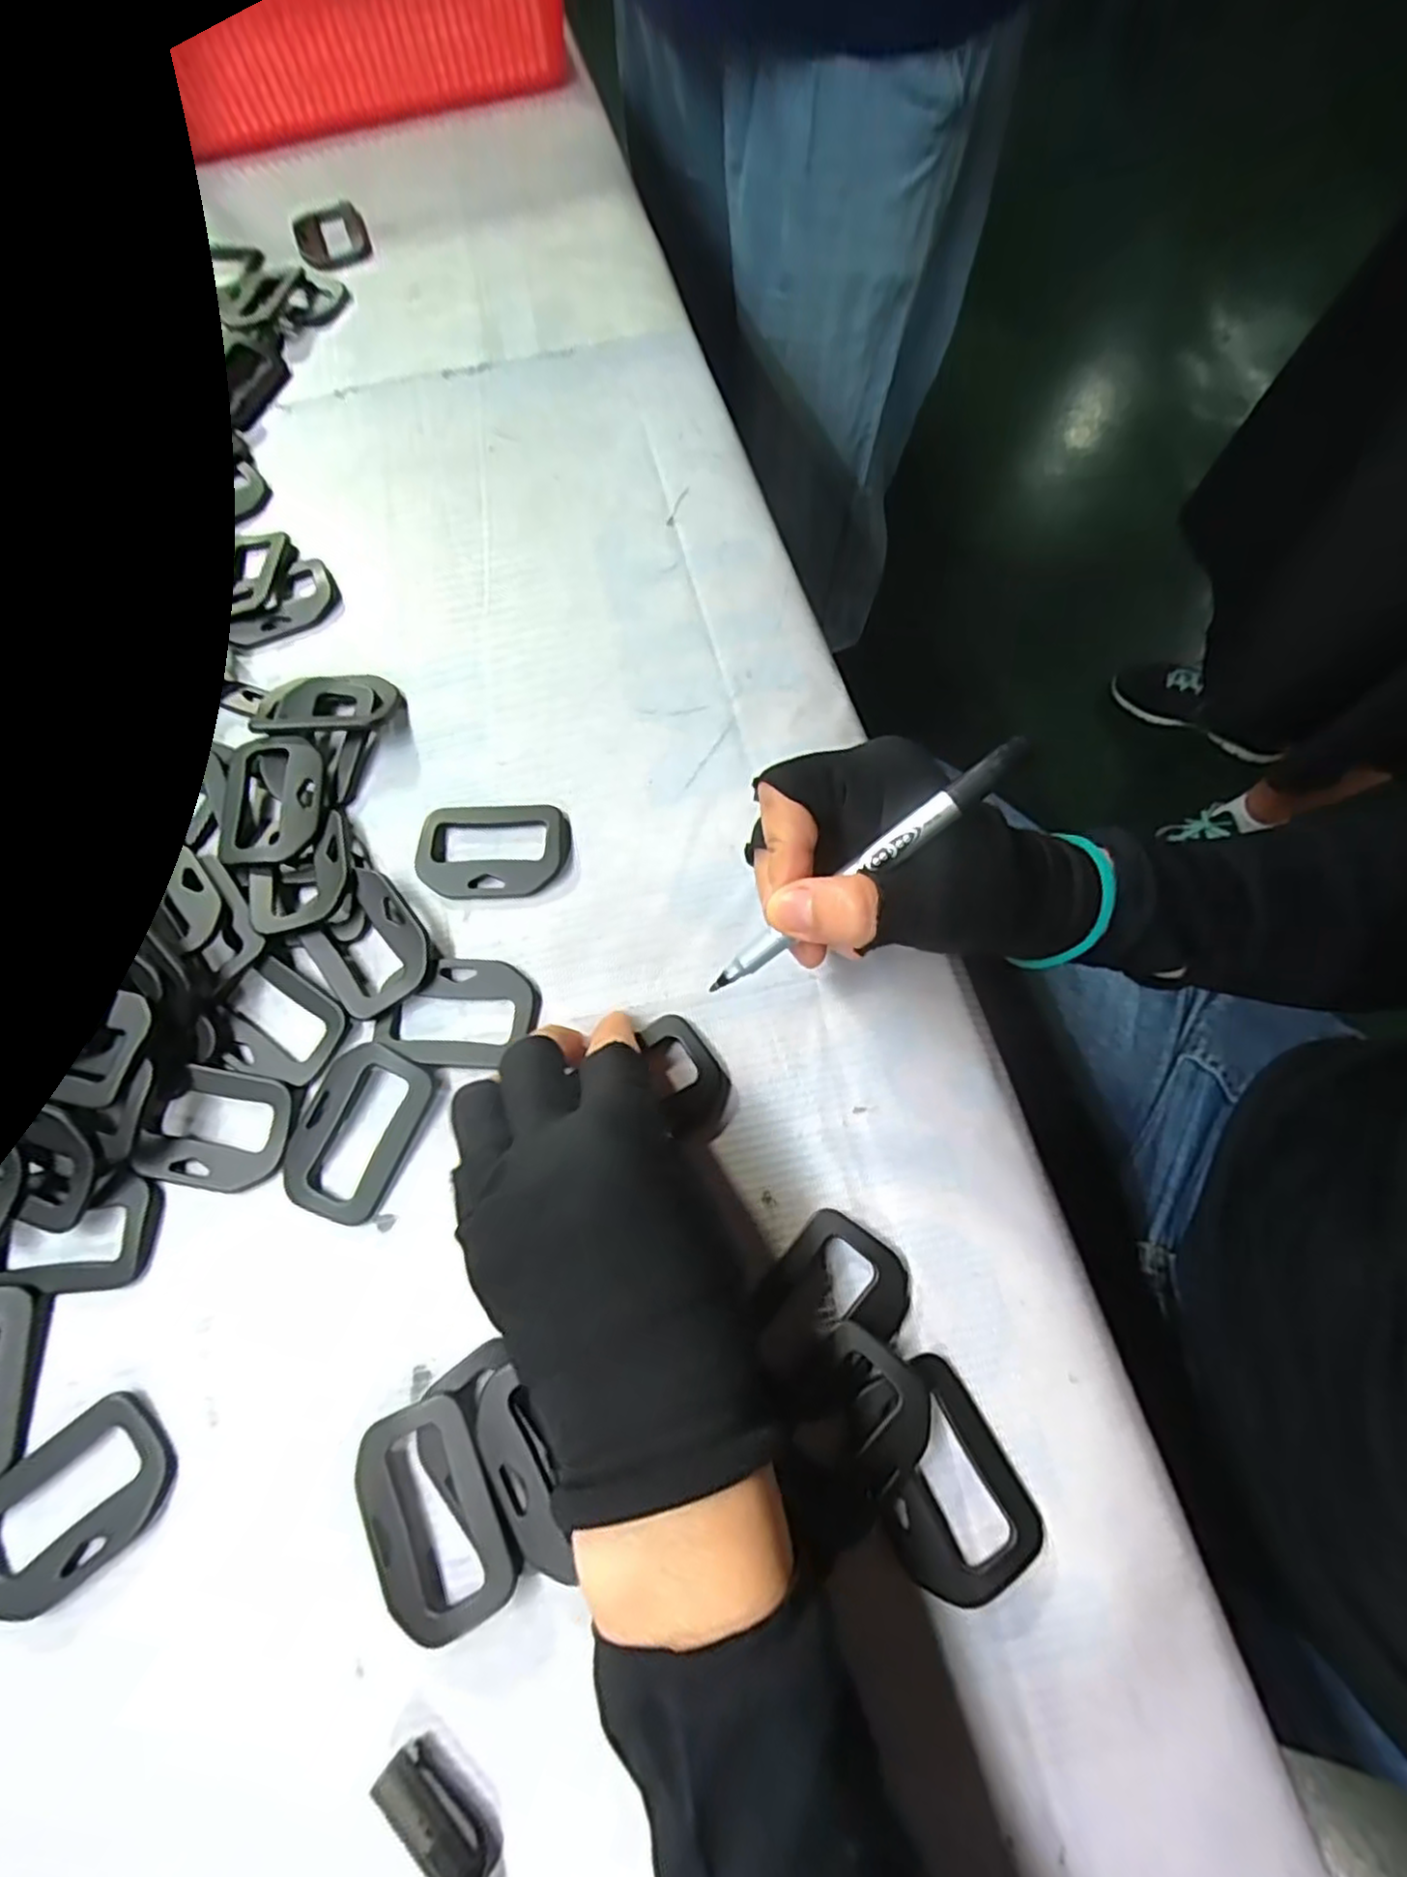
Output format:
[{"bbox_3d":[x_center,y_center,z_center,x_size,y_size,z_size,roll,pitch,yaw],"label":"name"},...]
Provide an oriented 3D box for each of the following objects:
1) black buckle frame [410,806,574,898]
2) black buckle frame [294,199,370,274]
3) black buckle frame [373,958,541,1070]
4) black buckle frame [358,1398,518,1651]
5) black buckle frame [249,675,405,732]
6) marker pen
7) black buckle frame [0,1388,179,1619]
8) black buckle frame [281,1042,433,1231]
[{"bbox_3d":[-0.088,-0.037,0.300,0.062,0.006,0.042,-1,70,3],"label":"black buckle frame"},{"bbox_3d":[-0.235,-0.443,0.451,0.043,0.006,0.072,-21,71,-5],"label":"black buckle frame"},{"bbox_3d":[-0.095,0.028,0.277,0.057,0.005,0.042,9,71,6],"label":"black buckle frame"},{"bbox_3d":[-0.084,0.177,0.220,0.044,0.010,0.061,-30,71,-8],"label":"black buckle frame"},{"bbox_3d":[-0.168,-0.105,0.322,0.058,0.010,0.039,-1,55,-4],"label":"black buckle frame"},{"bbox_3d":[0.049,-0.021,0.227,0.121,0.007,0.009,-40,71,17],"label":"marker pen"},{"bbox_3d":[-0.202,0.180,0.228,0.062,0.004,0.043,-39,73,-11],"label":"black buckle frame"},{"bbox_3d":[-0.129,0.069,0.262,0.041,0.008,0.060,21,73,10],"label":"black buckle frame"}]

